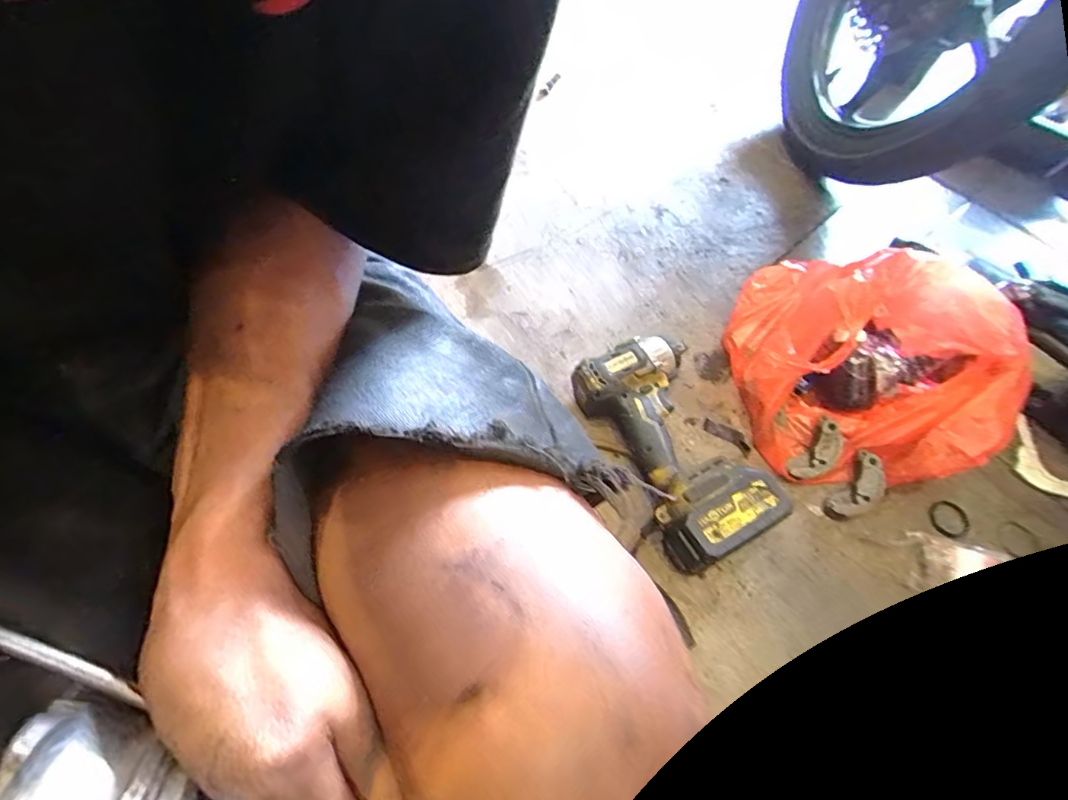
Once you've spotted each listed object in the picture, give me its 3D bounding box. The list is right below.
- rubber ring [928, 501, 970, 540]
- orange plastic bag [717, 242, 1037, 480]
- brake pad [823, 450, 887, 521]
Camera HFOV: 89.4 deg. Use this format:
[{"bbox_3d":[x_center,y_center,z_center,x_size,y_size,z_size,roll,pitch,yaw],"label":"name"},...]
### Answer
[{"bbox_3d":[0.469,0.134,0.608,0.042,0.005,0.043,1,62,-2],"label":"rubber ring"},{"bbox_3d":[0.395,-0.055,0.640,0.297,0.121,0.289,8,62,2],"label":"orange plastic bag"},{"bbox_3d":[0.367,0.102,0.608,0.042,0.011,0.088,39,80,17],"label":"brake pad"}]

